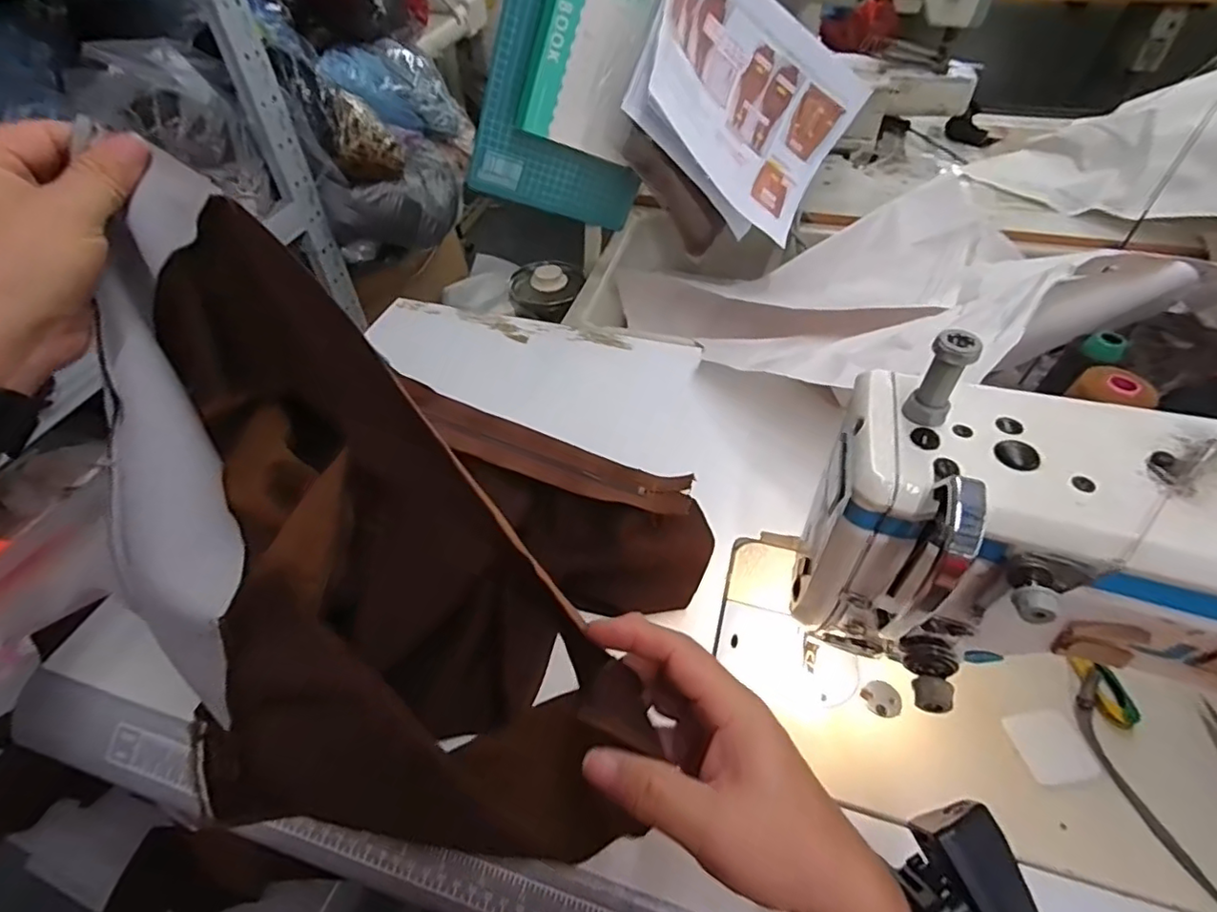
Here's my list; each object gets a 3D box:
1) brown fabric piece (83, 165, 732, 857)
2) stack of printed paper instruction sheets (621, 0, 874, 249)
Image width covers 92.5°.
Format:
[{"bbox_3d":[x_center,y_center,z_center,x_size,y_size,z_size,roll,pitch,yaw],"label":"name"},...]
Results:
[{"bbox_3d":[-0.120,0.054,0.339,0.325,0.292,0.241,7,47,9],"label":"brown fabric piece"},{"bbox_3d":[0.163,-0.404,0.650,0.071,0.291,0.207,18,90,49],"label":"stack of printed paper instruction sheets"}]

